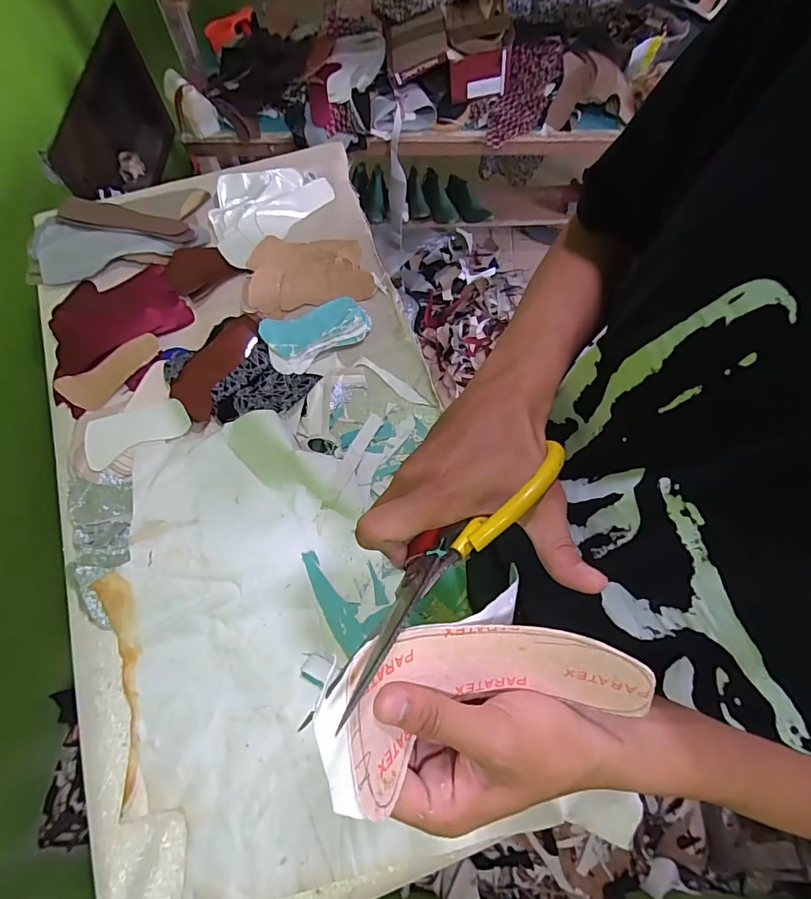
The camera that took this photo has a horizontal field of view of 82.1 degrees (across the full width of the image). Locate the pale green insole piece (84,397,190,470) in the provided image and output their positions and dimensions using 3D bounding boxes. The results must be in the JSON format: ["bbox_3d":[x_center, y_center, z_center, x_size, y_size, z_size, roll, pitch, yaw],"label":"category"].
[{"bbox_3d":[-0.421,-0.031,0.724,0.157,0.008,0.067,-26,107,-11],"label":"pale green insole piece"}]

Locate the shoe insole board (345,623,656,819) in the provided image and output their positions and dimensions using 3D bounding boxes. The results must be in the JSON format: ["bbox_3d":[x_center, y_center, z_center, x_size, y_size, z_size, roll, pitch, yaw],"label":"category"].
[{"bbox_3d":[0.041,0.117,0.223,0.141,0.041,0.070,-11,69,-4],"label":"shoe insole board"}]

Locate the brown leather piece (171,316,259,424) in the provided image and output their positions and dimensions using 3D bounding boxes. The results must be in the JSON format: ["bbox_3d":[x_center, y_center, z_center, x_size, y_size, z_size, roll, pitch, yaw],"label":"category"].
[{"bbox_3d":[-0.322,-0.144,0.778,0.066,0.027,0.190,21,71,9],"label":"brown leather piece"}]

